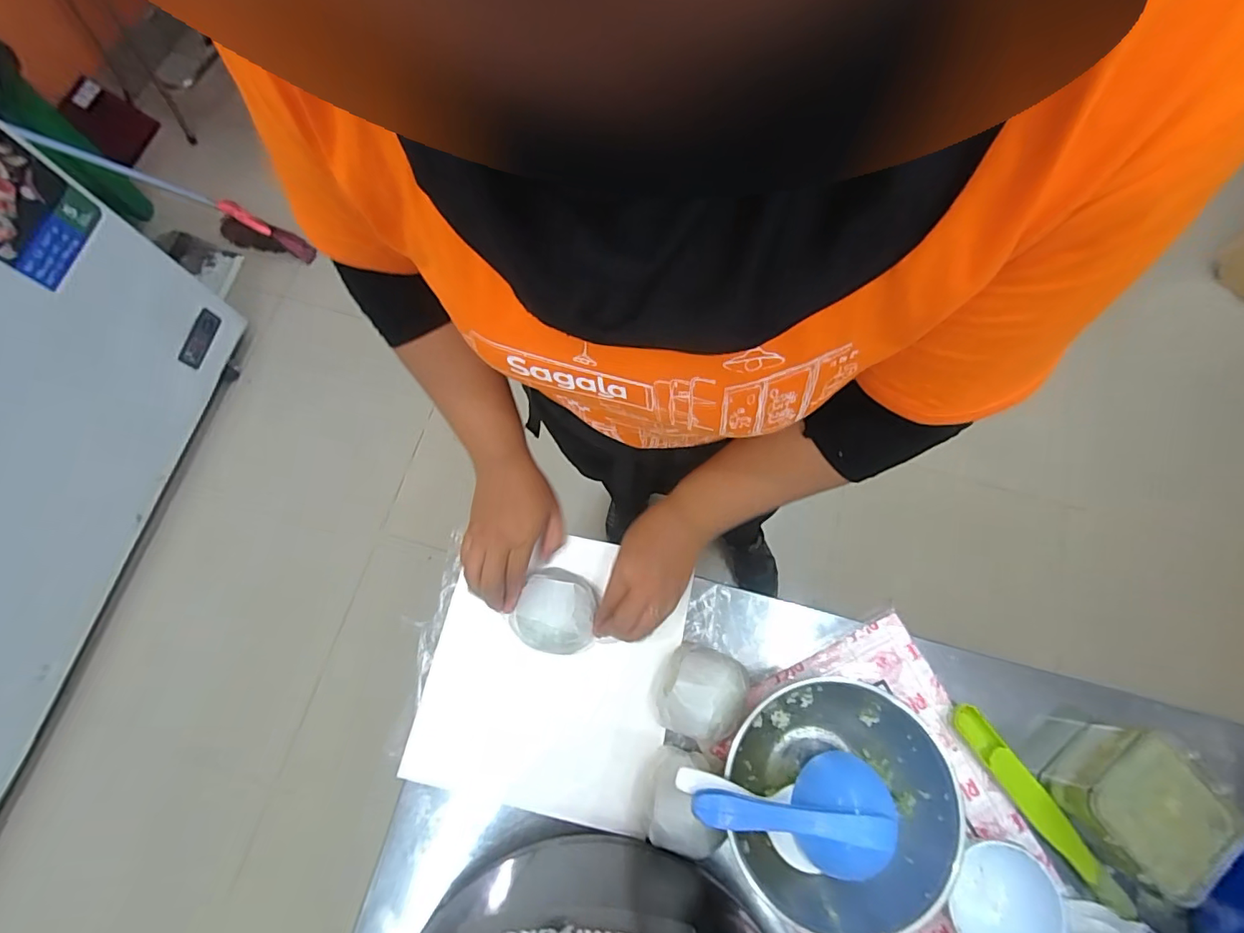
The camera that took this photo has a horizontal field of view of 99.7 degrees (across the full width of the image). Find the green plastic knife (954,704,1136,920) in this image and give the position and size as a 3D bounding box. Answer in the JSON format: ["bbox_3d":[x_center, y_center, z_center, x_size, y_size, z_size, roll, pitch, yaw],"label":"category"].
[{"bbox_3d":[0.397,0.325,0.496,0.031,0.021,0.209,-36,77,-10],"label":"green plastic knife"}]

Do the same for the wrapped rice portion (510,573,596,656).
[{"bbox_3d":[-0.070,0.148,0.531,0.078,0.035,0.073,0,74,0],"label":"wrapped rice portion"}]

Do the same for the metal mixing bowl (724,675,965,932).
[{"bbox_3d":[0.187,0.296,0.475,0.184,0.086,0.189,0,74,0],"label":"metal mixing bowl"}]

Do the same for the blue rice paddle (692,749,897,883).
[{"bbox_3d":[0.146,0.295,0.437,0.193,0.063,0.095,11,73,-16],"label":"blue rice paddle"}]

